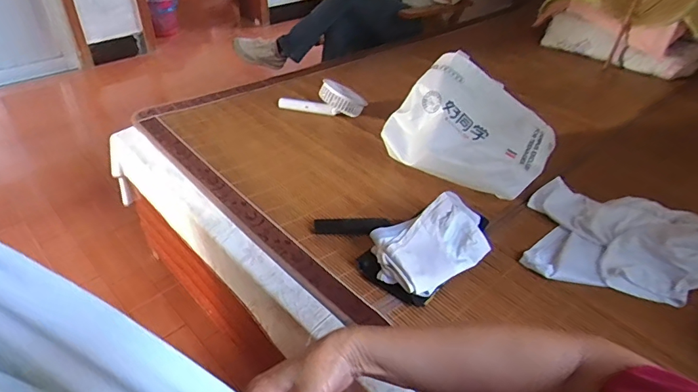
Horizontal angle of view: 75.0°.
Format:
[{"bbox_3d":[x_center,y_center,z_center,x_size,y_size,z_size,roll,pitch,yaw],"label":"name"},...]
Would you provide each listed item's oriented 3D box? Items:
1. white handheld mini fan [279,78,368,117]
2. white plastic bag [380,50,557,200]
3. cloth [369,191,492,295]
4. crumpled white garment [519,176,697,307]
[{"bbox_3d":[-0.072,-0.279,1.275,0.244,0.094,0.084,15,39,15],"label":"white handheld mini fan"},{"bbox_3d":[0.261,-0.162,0.980,0.341,0.199,0.206,22,41,22],"label":"white plastic bag"},{"bbox_3d":[0.150,0.075,0.802,0.221,0.078,0.141,-19,43,-26],"label":"cloth"},{"bbox_3d":[0.534,0.075,0.869,0.368,0.063,0.261,12,39,11],"label":"crumpled white garment"}]

